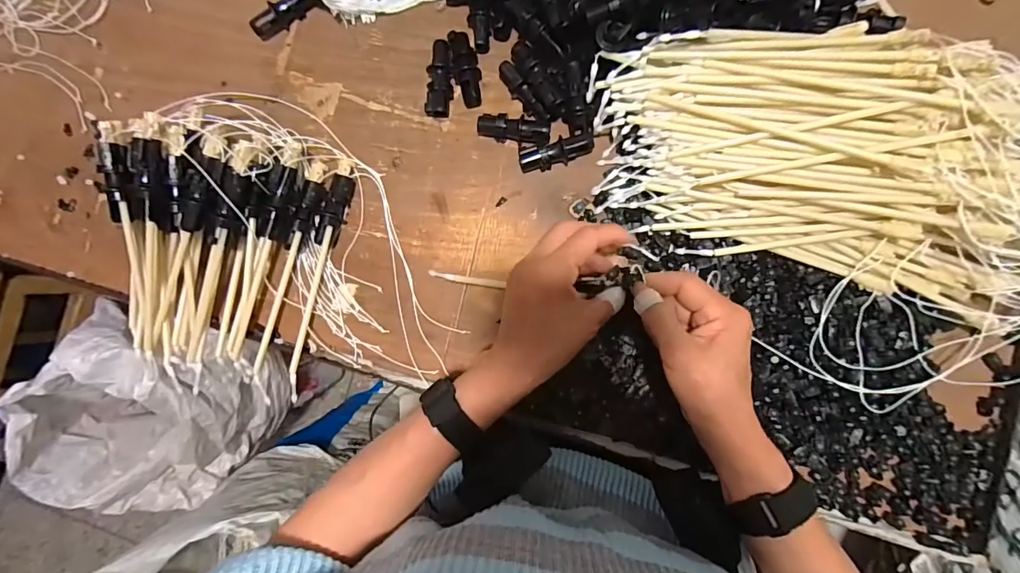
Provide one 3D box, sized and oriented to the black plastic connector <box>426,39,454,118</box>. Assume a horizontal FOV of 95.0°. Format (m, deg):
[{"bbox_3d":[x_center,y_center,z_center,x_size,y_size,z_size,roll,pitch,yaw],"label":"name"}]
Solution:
[{"bbox_3d":[-0.065,-0.194,0.439,0.021,0.018,0.070,7,88,6],"label":"black plastic connector"}]

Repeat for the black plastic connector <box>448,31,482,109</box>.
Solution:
[{"bbox_3d":[-0.041,-0.203,0.438,0.024,0.022,0.065,-14,86,5],"label":"black plastic connector"}]

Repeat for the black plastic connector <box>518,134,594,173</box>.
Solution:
[{"bbox_3d":[0.042,-0.121,0.422,0.067,0.019,0.022,-12,86,5],"label":"black plastic connector"}]

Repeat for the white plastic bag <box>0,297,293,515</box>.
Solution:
[{"bbox_3d":[-0.537,0.199,0.691,0.325,0.284,0.250,-34,84,3],"label":"white plastic bag"}]

